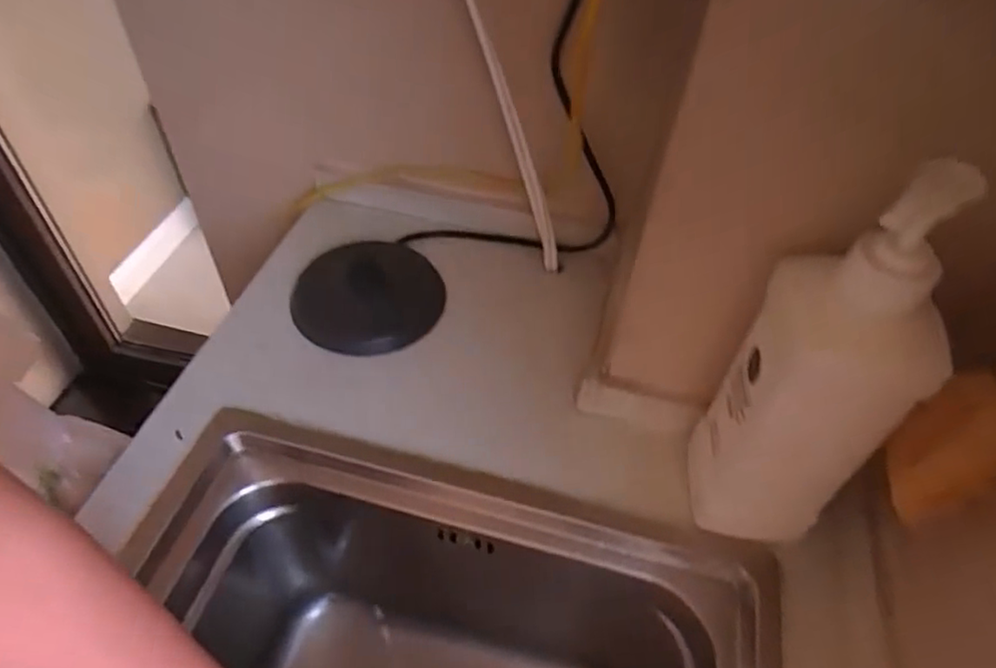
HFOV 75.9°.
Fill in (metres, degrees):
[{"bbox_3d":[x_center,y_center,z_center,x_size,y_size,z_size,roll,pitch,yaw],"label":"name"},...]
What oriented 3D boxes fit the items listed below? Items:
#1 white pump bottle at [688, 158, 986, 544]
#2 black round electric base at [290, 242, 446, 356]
[{"bbox_3d":[0.189,0.031,0.387,0.085,0.284,0.081,9,48,5],"label":"white pump bottle"},{"bbox_3d":[-0.124,-0.039,0.598,0.133,0.027,0.130,2,48,-2],"label":"black round electric base"}]

